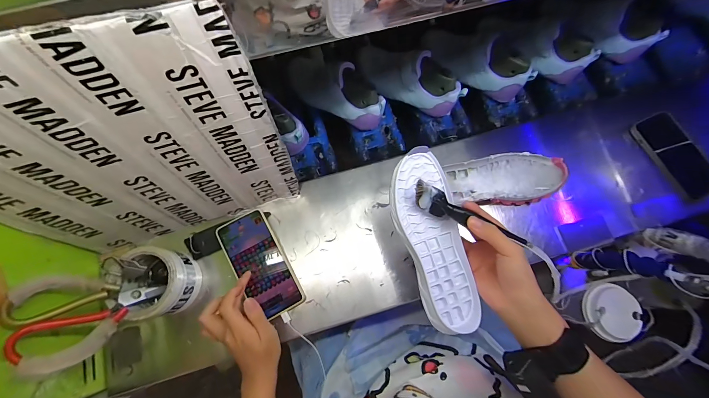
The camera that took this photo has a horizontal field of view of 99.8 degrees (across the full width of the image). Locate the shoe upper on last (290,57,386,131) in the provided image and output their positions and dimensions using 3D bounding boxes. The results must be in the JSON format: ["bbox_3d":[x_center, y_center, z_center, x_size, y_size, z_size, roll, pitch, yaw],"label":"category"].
[{"bbox_3d":[-0.032,-0.208,0.561,0.202,0.089,0.076,30,74,12],"label":"shoe upper on last"}]

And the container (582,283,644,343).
[{"bbox_3d":[0.411,0.182,0.477,0.077,0.019,0.086,-9,70,-1],"label":"container"}]

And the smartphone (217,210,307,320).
[{"bbox_3d":[-0.145,0.102,0.474,0.078,0.010,0.166,-33,81,-9],"label":"smartphone"}]

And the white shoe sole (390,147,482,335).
[{"bbox_3d":[0.098,0.048,0.371,0.081,0.033,0.218,-14,82,-5],"label":"white shoe sole"}]

